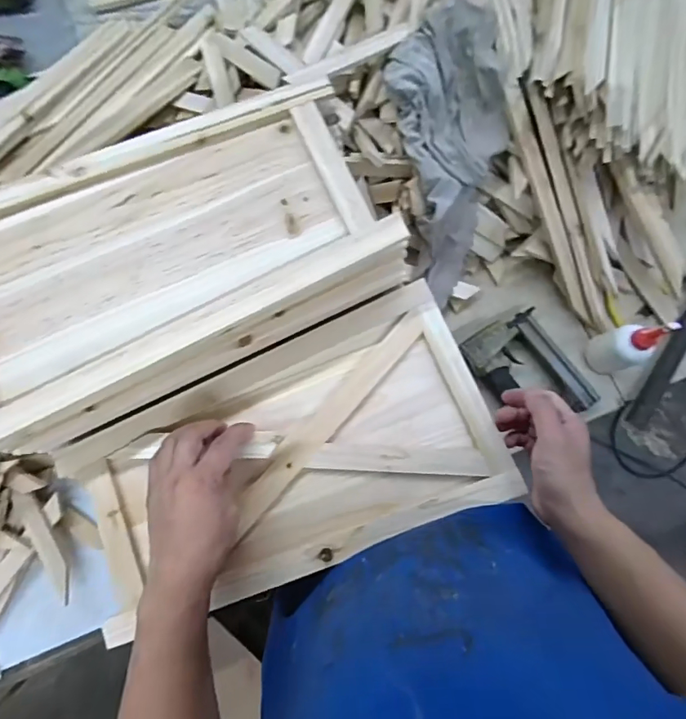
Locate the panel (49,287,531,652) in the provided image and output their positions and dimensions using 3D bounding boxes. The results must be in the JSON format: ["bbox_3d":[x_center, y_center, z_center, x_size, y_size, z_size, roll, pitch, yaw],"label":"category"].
[{"bbox_3d":[-0.059,0.105,0.509,0.433,0.032,0.235,-23,79,-3],"label":"panel"}]

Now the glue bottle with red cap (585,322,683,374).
[{"bbox_3d":[0.406,-0.022,0.658,0.061,0.148,0.060,-18,79,-2],"label":"glue bottle with red cap"}]

